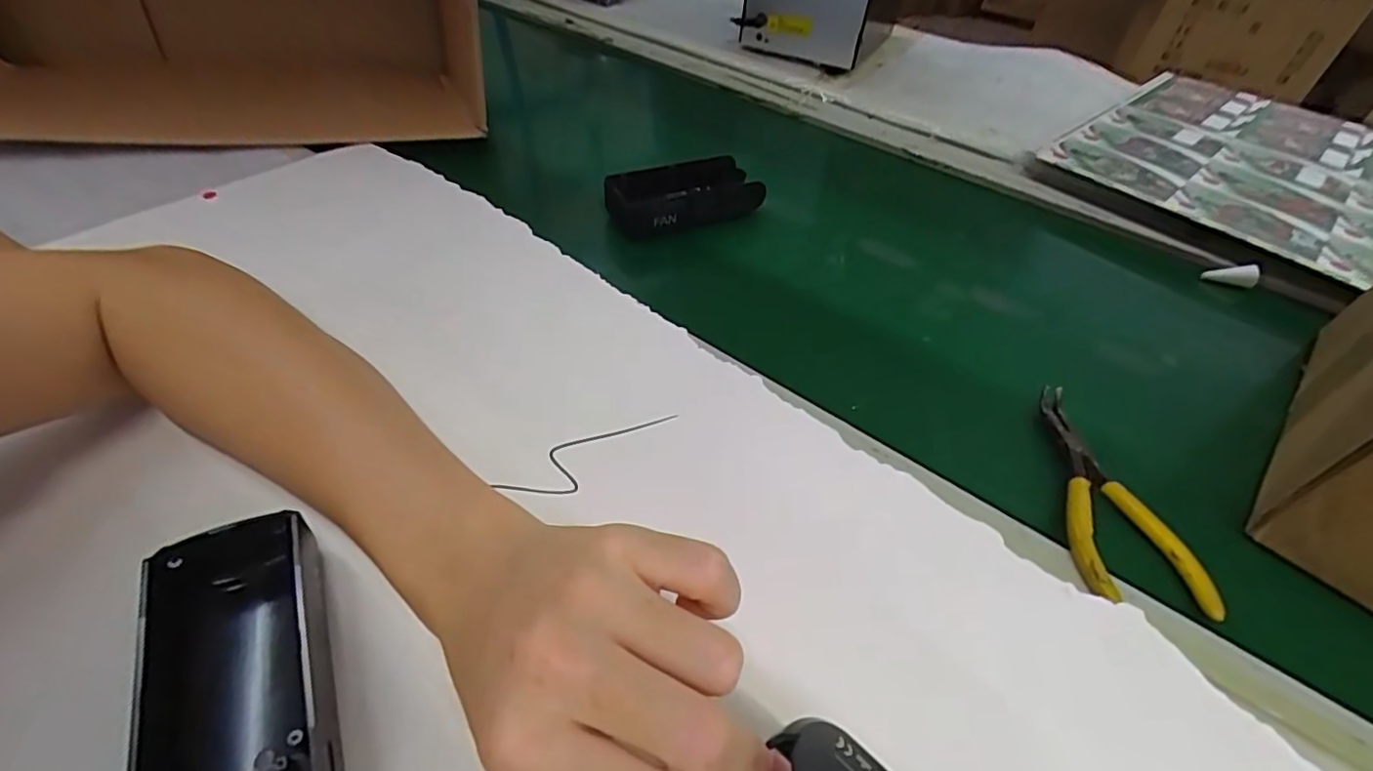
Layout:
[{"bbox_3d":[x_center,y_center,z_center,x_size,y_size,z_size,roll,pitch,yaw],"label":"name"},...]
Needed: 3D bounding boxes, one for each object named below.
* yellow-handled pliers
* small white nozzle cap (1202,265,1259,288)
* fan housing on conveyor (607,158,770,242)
[{"bbox_3d":[0.188,0.046,0.275,0.055,0.011,0.115,5,47,-1],"label":"yellow-handled pliers"},{"bbox_3d":[0.371,-0.075,0.410,0.030,0.011,0.011,7,44,24],"label":"small white nozzle cap"},{"bbox_3d":[-0.002,-0.132,0.423,0.101,0.031,0.049,-12,49,-15],"label":"fan housing on conveyor"}]

